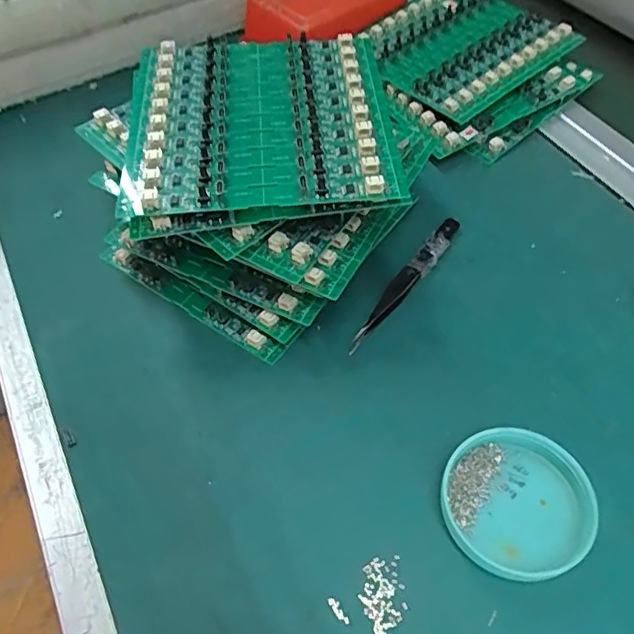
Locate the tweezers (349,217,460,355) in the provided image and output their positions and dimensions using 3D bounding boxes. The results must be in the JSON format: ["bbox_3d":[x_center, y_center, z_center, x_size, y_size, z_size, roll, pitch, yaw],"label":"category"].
[{"bbox_3d":[0.055,-0.023,0.340,0.012,0.010,0.116,29,60,22],"label":"tweezers"}]

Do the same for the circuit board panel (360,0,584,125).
[{"bbox_3d":[0.110,-0.212,0.450,0.137,0.013,0.126,-37,61,-19],"label":"circuit board panel"}]

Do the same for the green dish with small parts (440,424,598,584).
[{"bbox_3d":[0.091,0.082,0.260,0.065,0.014,0.062,-1,54,2],"label":"green dish with small parts"}]

